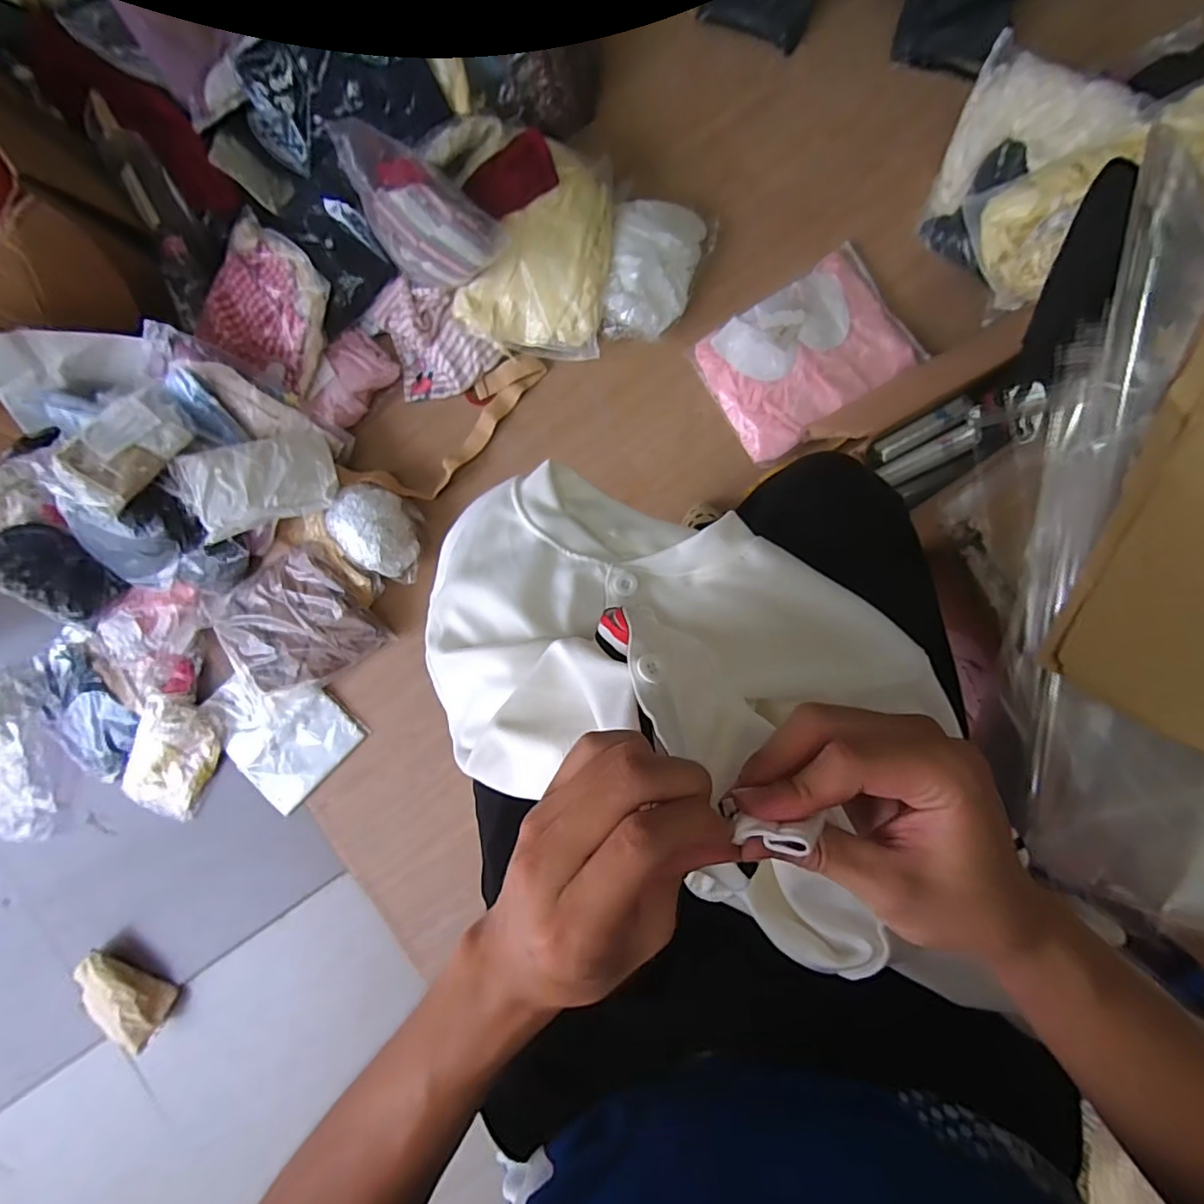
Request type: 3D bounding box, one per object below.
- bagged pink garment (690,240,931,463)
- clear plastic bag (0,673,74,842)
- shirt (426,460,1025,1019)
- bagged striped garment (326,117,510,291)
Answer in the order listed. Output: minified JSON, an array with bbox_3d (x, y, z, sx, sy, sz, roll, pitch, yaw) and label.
[{"bbox_3d":[0.342,-0.413,0.925,0.318,0.047,0.240,-34,87,4],"label":"bagged pink garment"},{"bbox_3d":[-1.142,0.298,1.053,0.189,0.075,0.331,9,91,5],"label":"clear plastic bag"},{"bbox_3d":[0.037,0.044,0.353,0.348,0.139,0.209,25,92,5],"label":"shirt"},{"bbox_3d":[-0.253,-0.563,0.810,0.214,0.203,0.097,18,92,5],"label":"bagged striped garment"}]

